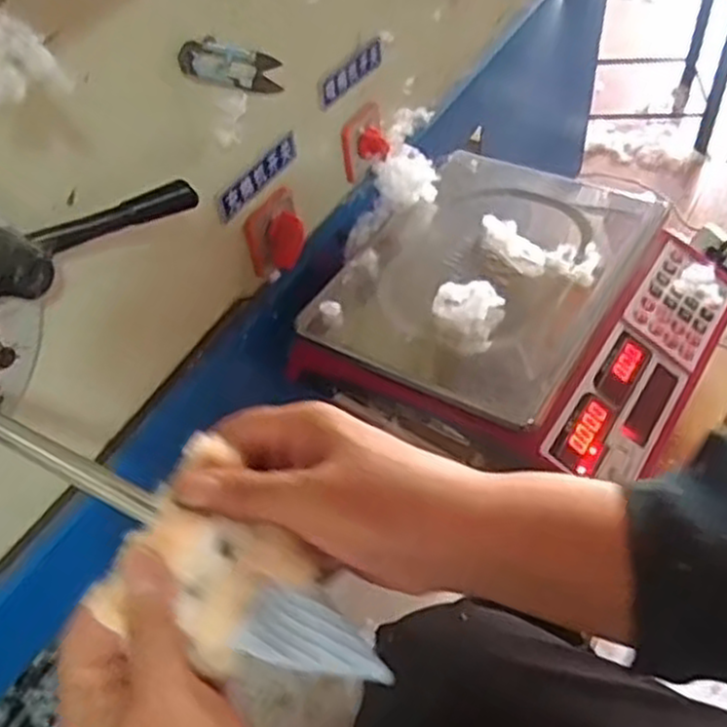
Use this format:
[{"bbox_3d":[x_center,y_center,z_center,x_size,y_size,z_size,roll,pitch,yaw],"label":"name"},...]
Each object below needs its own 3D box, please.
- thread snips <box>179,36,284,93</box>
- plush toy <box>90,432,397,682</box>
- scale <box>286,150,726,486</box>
[{"bbox_3d":[-0.094,-0.216,0.561,0.007,0.028,0.113,21,20,23],"label":"thread snips"},{"bbox_3d":[-0.036,0.084,0.303,0.106,0.050,0.071,23,71,8],"label":"plush toy"},{"bbox_3d":[0.143,-0.055,0.696,0.310,0.080,0.309,25,56,26],"label":"scale"}]

